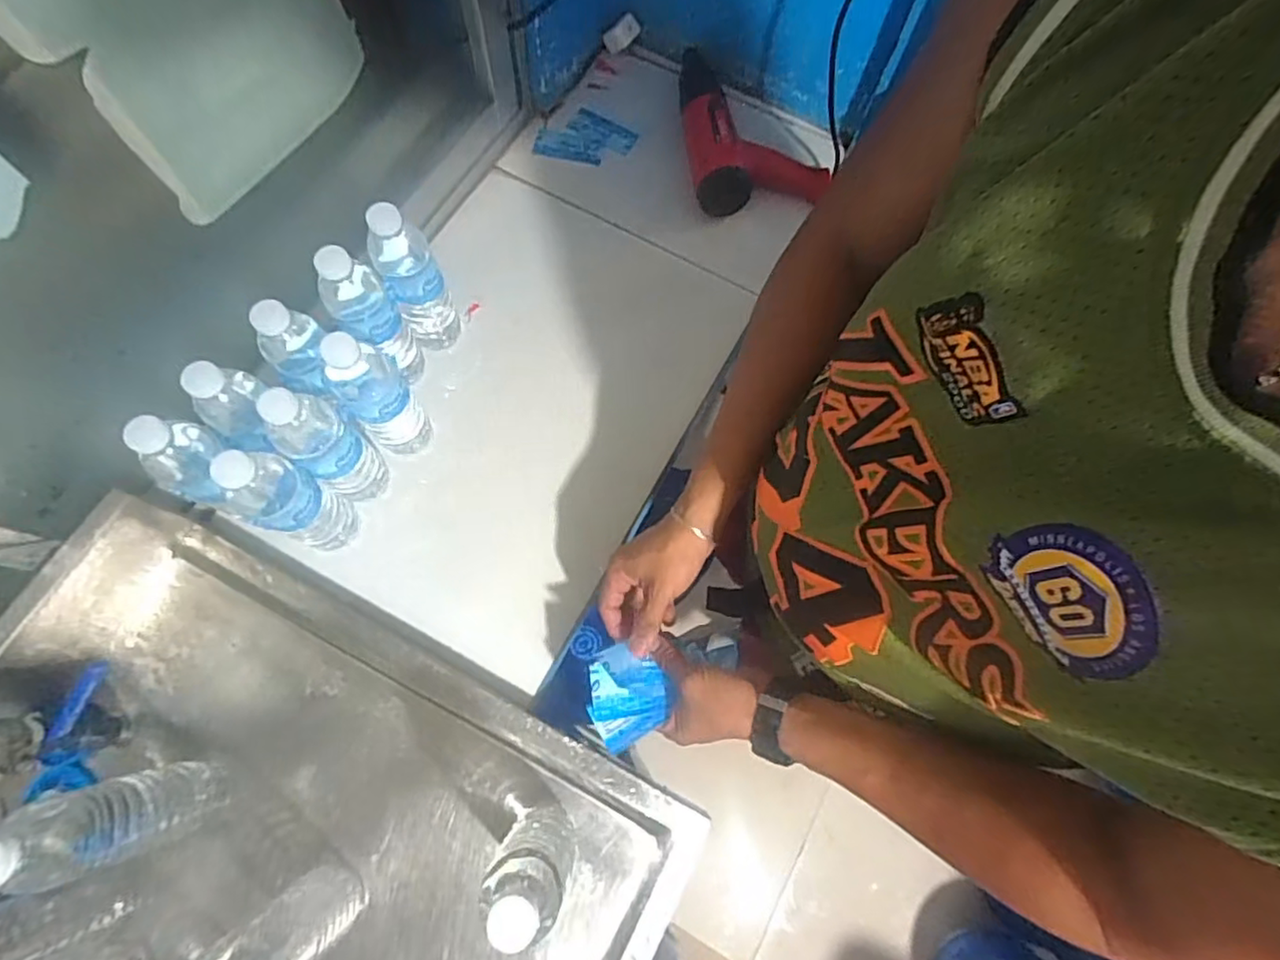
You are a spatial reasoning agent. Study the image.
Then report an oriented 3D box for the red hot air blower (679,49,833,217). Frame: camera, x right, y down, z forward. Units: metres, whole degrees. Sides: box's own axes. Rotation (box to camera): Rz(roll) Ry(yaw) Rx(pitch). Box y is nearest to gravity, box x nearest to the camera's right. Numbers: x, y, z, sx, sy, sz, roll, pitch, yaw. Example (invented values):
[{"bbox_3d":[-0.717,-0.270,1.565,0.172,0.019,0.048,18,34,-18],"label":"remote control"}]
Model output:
[{"bbox_3d":[0.146,-0.493,0.880,0.186,0.070,0.262,-8,72,-5],"label":"red hot air blower"}]

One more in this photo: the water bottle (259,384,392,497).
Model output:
[{"bbox_3d":[-0.313,-0.034,0.630,0.060,0.196,0.063,43,75,11],"label":"water bottle"}]

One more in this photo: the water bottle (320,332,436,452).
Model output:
[{"bbox_3d":[-0.276,-0.089,0.653,0.064,0.198,0.070,-38,77,-14],"label":"water bottle"}]

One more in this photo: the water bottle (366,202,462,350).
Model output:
[{"bbox_3d":[-0.250,-0.217,0.698,0.059,0.211,0.052,-24,74,-10],"label":"water bottle"}]

